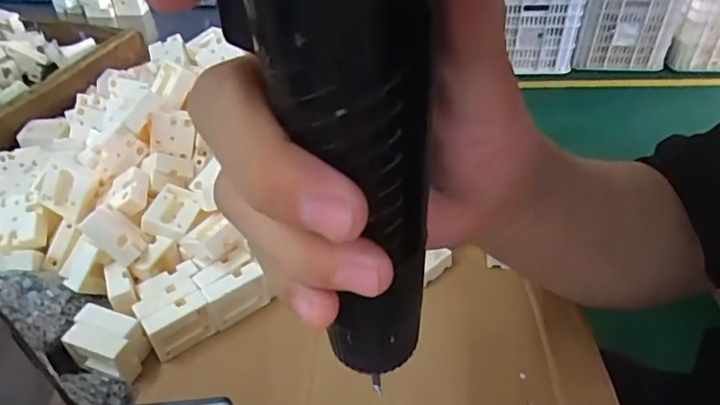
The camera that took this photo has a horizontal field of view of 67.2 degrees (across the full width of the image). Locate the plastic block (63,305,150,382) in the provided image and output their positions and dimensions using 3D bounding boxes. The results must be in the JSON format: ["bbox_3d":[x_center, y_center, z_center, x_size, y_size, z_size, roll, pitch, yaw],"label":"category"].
[{"bbox_3d":[-0.139,0.075,0.298,0.039,0.017,0.026,13,42,16],"label":"plastic block"}]

